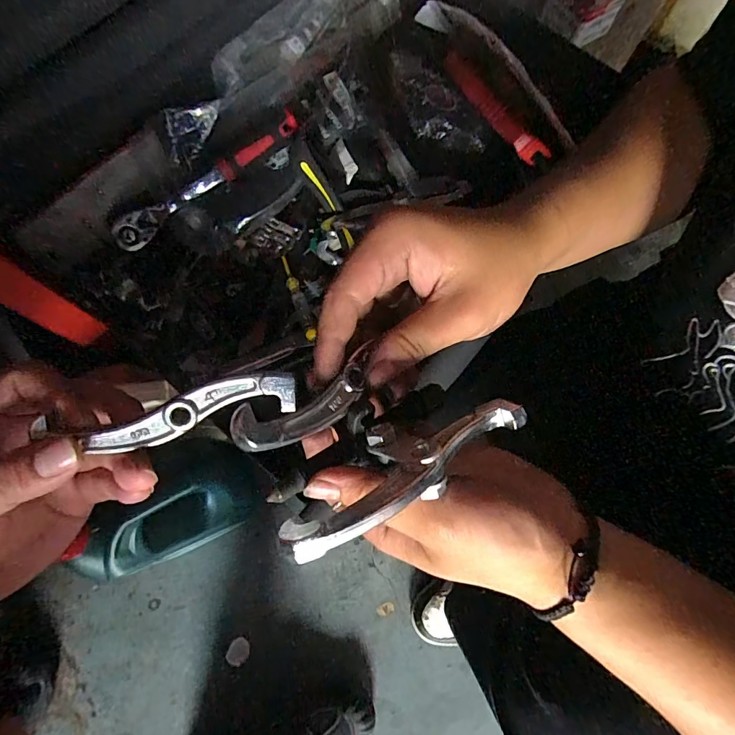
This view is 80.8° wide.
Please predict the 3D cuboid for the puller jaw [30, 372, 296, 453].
[{"bbox_3d":[-0.096,0.023,0.216,0.118,0.013,0.023,-12,75,-6],"label":"puller jaw"}]

